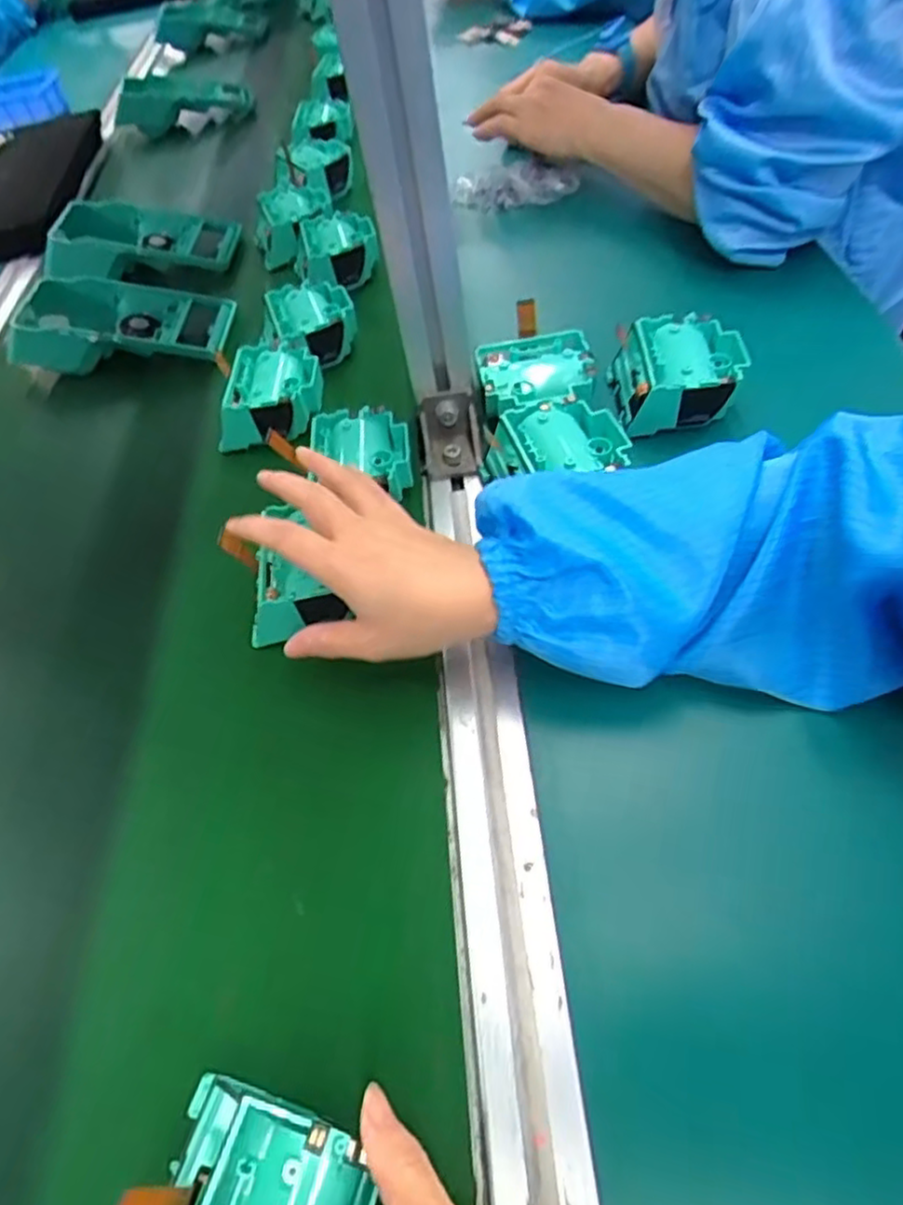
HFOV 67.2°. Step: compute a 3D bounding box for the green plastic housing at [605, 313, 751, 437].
[{"bbox_3d":[0.148,-0.152,0.451,0.076,0.042,0.075,2,53,6],"label":"green plastic housing"}]

